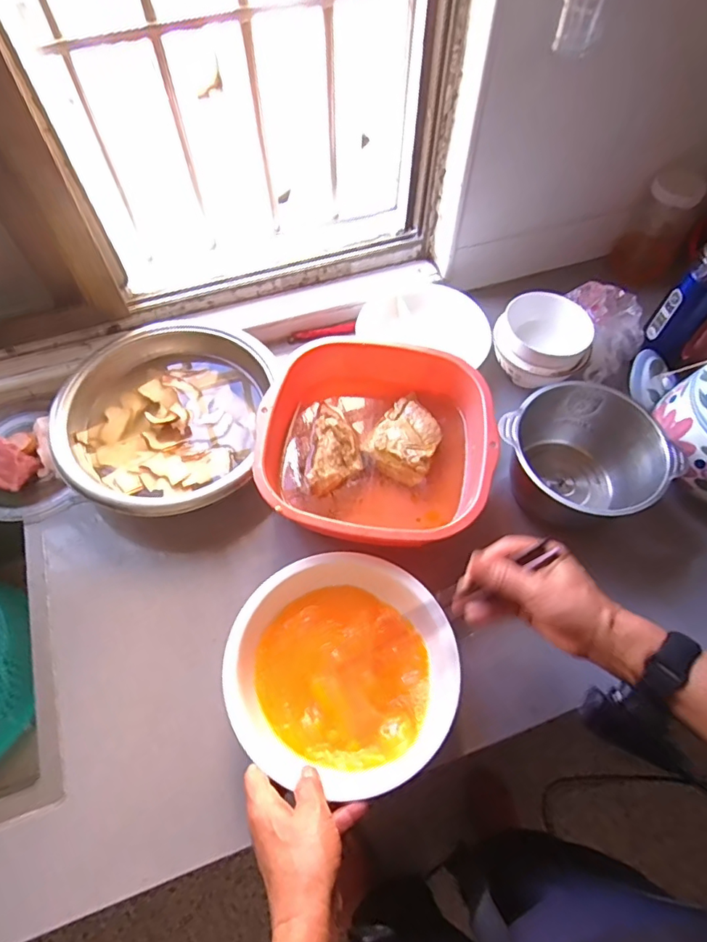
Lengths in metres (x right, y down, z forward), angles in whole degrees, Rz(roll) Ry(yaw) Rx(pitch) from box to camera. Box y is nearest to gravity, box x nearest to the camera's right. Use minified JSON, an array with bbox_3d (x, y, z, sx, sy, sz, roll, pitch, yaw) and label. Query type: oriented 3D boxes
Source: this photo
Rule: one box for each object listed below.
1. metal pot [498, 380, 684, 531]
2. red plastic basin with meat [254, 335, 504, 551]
[{"bbox_3d":[0.270,-0.005,0.639,0.165,0.110,0.171,0,60,-1],"label":"metal pot"},{"bbox_3d":[0.028,-0.029,0.623,0.260,0.081,0.252,0,60,-1],"label":"red plastic basin with meat"}]

